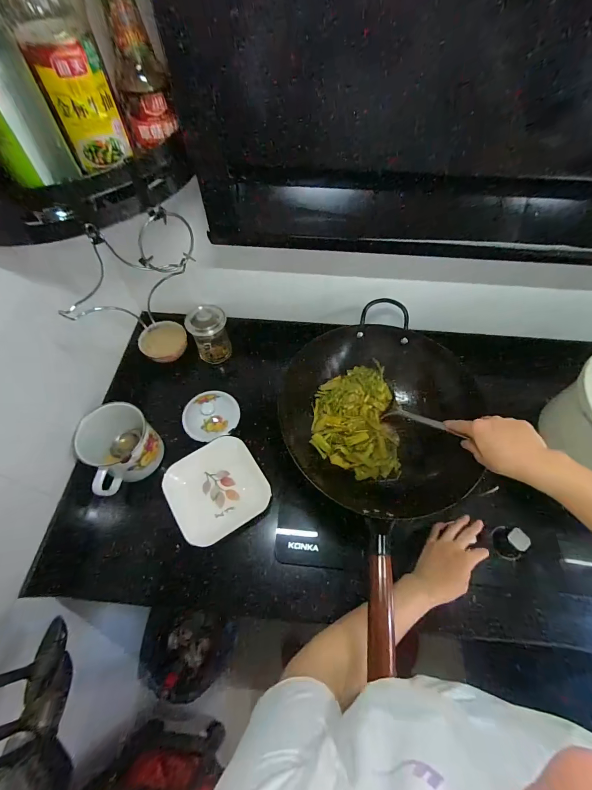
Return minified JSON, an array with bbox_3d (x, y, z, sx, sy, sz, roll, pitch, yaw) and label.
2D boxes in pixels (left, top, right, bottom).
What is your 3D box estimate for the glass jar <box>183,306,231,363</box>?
[{"bbox_3d":[-0.195,-0.135,0.760,0.084,0.110,0.085,-18,61,-9],"label":"glass jar"}]

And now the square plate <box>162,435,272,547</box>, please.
[{"bbox_3d":[-0.155,0.182,0.655,0.171,0.028,0.172,-32,65,-17],"label":"square plate"}]

